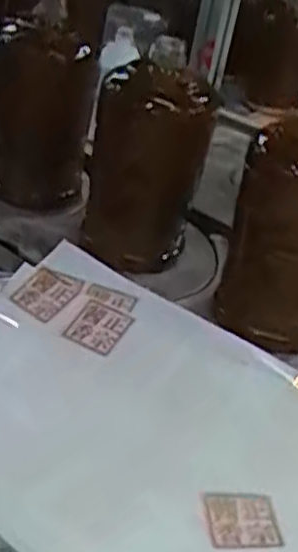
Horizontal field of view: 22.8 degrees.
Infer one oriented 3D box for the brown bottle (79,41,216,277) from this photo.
[{"bbox_3d":[-0.002,-0.093,0.602,0.082,0.172,0.078,-11,35,-28],"label":"brown bottle"}]

